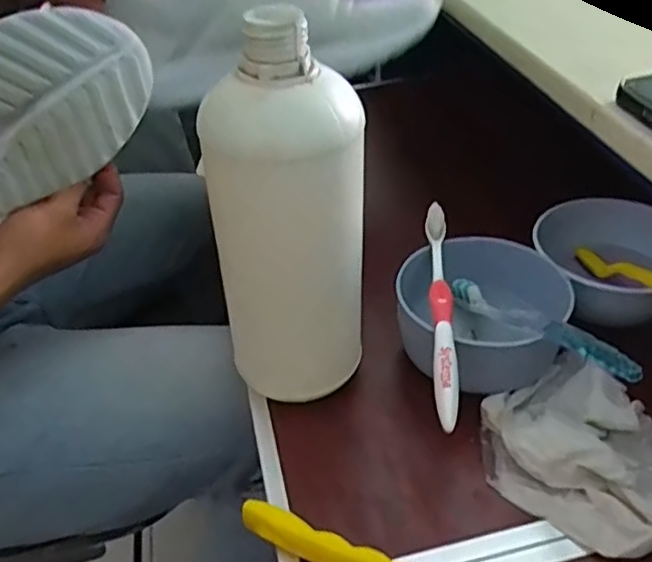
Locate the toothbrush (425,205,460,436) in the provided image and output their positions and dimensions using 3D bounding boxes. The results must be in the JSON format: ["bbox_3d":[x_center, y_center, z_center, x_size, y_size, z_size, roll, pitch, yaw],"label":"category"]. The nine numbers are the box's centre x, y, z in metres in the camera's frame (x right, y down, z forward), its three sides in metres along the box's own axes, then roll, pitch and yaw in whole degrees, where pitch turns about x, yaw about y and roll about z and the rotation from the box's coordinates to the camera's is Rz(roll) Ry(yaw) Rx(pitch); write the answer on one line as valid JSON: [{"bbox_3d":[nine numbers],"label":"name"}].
[{"bbox_3d":[0.071,0.013,0.389,0.014,0.021,0.177,1,41,6],"label":"toothbrush"}]

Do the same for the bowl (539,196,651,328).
[{"bbox_3d":[0.212,-0.010,0.456,0.102,0.048,0.111,-3,40,2],"label":"bowl"}]

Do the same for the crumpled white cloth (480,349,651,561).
[{"bbox_3d":[0.152,0.097,0.351,0.100,0.029,0.123,-26,45,-23],"label":"crumpled white cloth"}]

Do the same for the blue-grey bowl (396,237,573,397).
[{"bbox_3d":[0.104,0.023,0.418,0.108,0.065,0.107,-3,40,2],"label":"blue-grey bowl"}]

